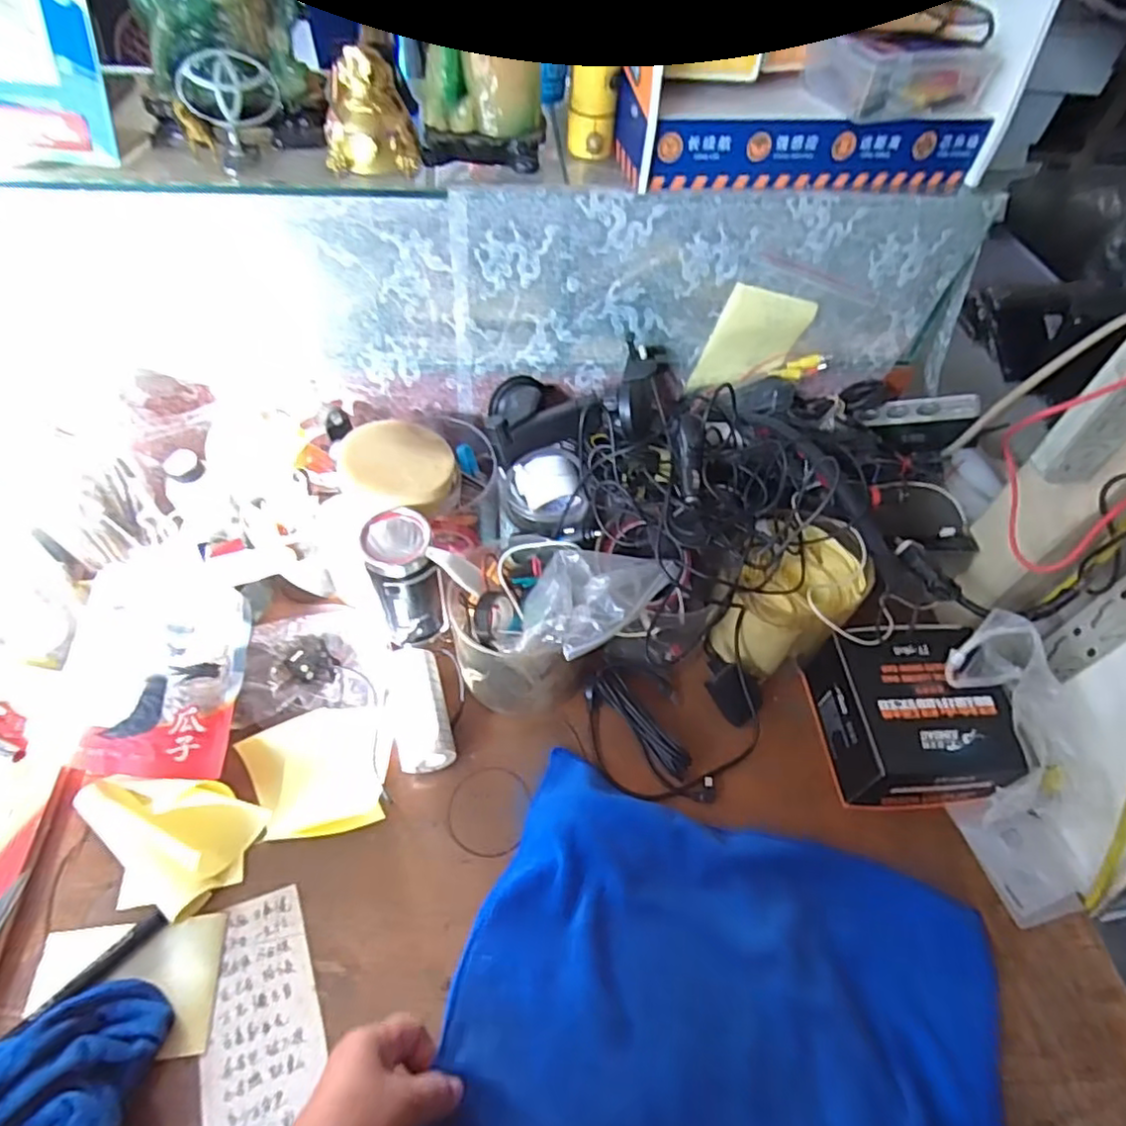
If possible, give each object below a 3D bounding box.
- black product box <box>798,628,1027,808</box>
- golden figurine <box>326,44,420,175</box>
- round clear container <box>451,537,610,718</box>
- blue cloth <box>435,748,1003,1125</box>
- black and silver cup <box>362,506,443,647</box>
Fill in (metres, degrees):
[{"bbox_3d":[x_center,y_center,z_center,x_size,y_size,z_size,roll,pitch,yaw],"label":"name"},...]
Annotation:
[{"bbox_3d":[0.303,0.134,0.580,0.127,0.086,0.140,0,53,-5],"label":"black product box"},{"bbox_3d":[-0.151,-0.346,0.502,0.071,0.073,0.051,-7,54,-10],"label":"golden figurine"},{"bbox_3d":[-0.037,0.059,0.589,0.115,0.095,0.120,-34,63,-26],"label":"round clear container"},{"bbox_3d":[0.118,0.316,0.456,0.366,0.046,0.275,18,54,9],"label":"blue cloth"},{"bbox_3d":[-0.140,0.017,0.587,0.065,0.138,0.055,-12,55,-13],"label":"black and silver cup"}]

